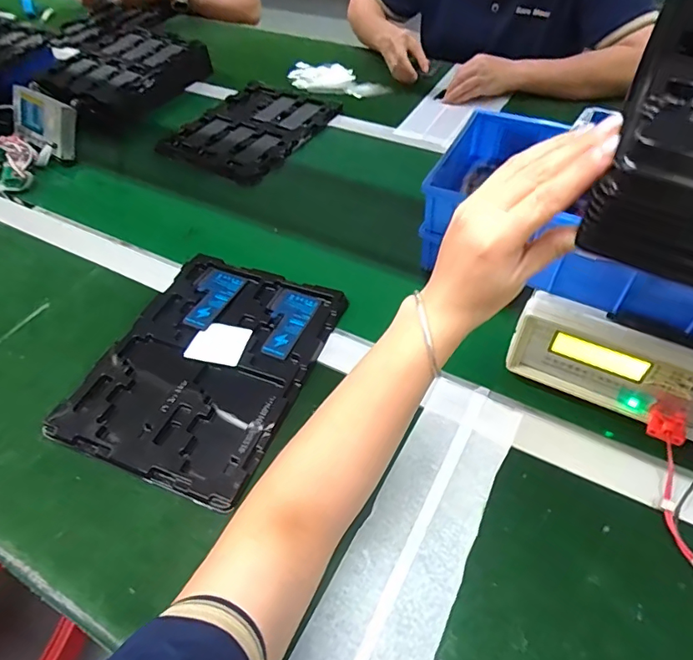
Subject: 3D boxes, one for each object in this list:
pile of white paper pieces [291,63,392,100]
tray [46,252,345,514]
[{"bbox_3d":[-0.028,-0.521,0.983,0.228,0.013,0.111,24,54,21],"label":"pile of white paper pieces"},{"bbox_3d":[-0.151,0.030,0.523,0.217,0.013,0.277,16,52,15],"label":"tray"}]

